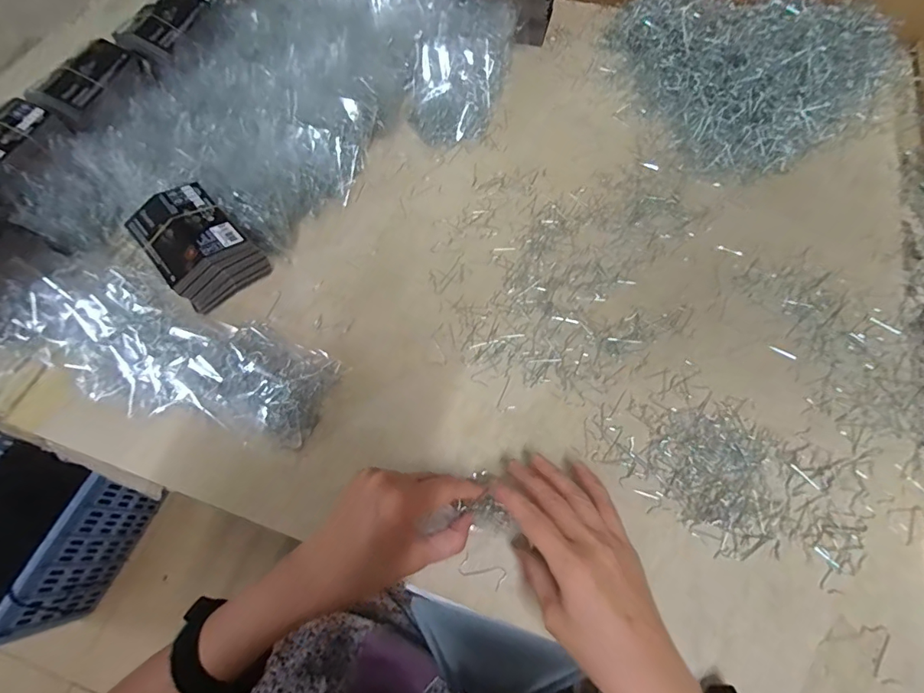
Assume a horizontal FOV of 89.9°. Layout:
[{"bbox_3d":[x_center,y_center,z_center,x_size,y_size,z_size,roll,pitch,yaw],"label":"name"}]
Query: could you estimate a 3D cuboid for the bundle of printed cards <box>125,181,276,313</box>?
[{"bbox_3d":[-0.255,-0.096,0.448,0.078,0.067,0.102,-42,71,-17],"label":"bundle of printed cards"}]

